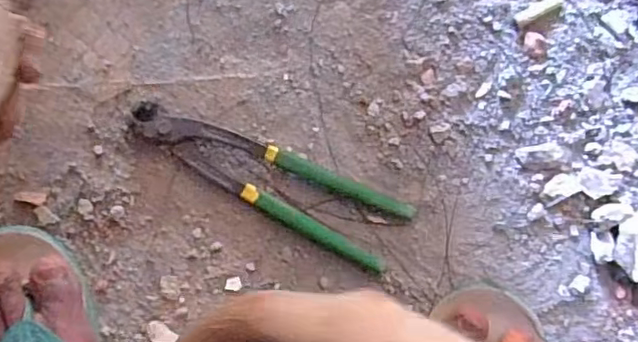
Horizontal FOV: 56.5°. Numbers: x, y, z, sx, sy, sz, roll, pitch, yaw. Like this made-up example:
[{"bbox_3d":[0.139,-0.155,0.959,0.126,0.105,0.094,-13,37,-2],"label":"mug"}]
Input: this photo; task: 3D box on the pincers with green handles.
[{"bbox_3d":[-0.039,0.011,0.452,0.217,0.017,0.059,24,97,-7],"label":"pincers with green handles"}]

